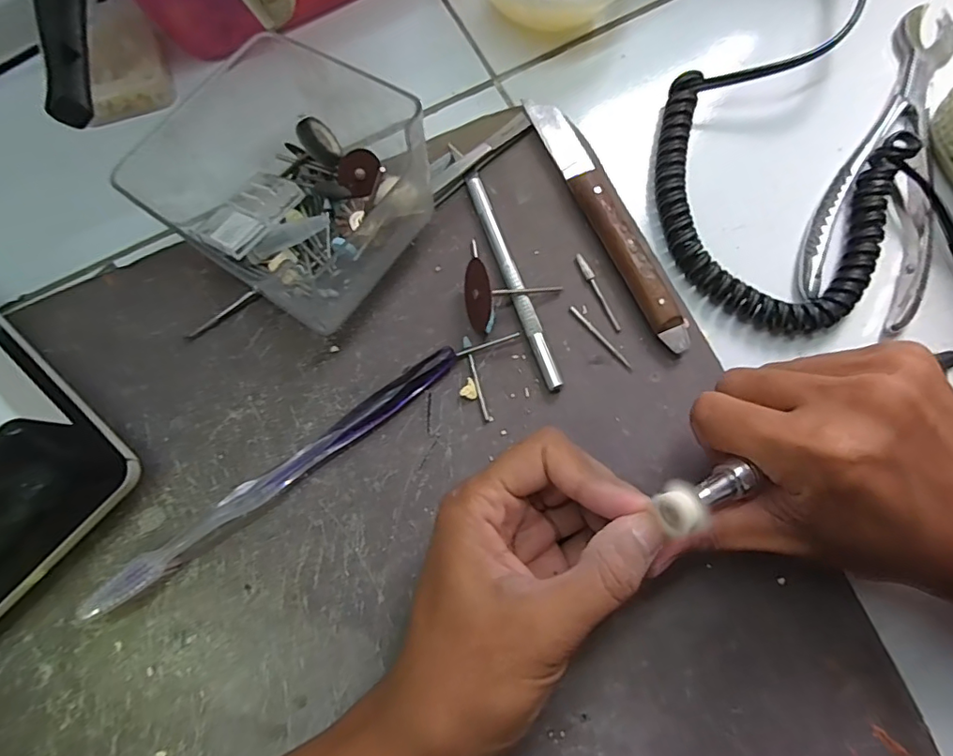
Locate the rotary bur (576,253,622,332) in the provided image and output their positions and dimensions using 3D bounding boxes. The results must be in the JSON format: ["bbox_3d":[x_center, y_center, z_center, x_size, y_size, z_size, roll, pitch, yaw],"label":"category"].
[{"bbox_3d":[0.061,-0.044,0.263,0.005,0.004,0.044,-26,80,-6],"label":"rotary bur"}]

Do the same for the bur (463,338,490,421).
[{"bbox_3d":[0.000,0.000,0.254,0.004,0.004,0.042,-15,79,-4],"label":"bur"}]

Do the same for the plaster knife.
[{"bbox_3d":[0.068,-0.081,0.267,0.023,0.014,0.149,-26,80,-6],"label":"plaster knife"}]

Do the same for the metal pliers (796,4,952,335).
[{"bbox_3d":[0.218,-0.121,0.278,0.058,0.012,0.193,20,79,3],"label":"metal pliers"}]

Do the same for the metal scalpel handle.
[{"bbox_3d":[0.015,-0.058,0.265,0.008,0.006,0.137,-20,80,-5],"label":"metal scalpel handle"}]

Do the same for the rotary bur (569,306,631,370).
[{"bbox_3d":[0.062,-0.020,0.259,0.004,0.004,0.041,-41,82,-8],"label":"rotary bur"}]

